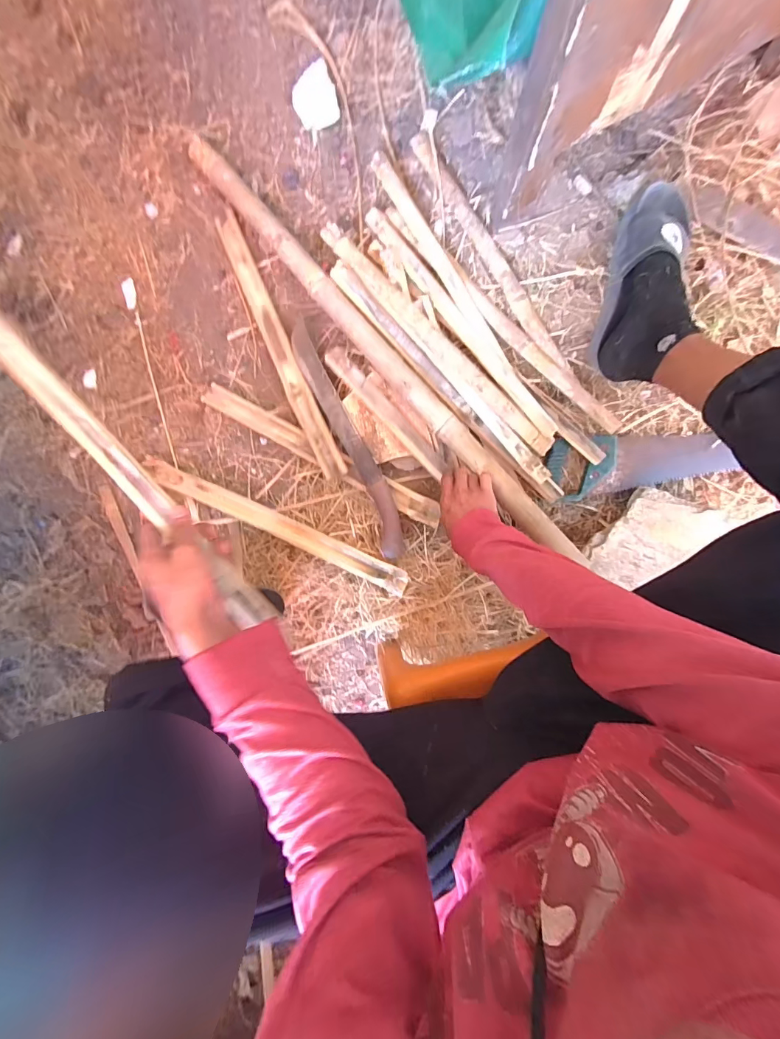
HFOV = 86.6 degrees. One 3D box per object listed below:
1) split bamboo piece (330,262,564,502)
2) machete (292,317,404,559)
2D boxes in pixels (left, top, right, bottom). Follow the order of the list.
[{"bbox_3d":[0.086,-0.210,0.643,0.039,0.022,0.482,-44,88,6],"label":"split bamboo piece"},{"bbox_3d":[-0.066,-0.130,0.679,0.047,0.032,0.402,-24,90,6],"label":"machete"}]

